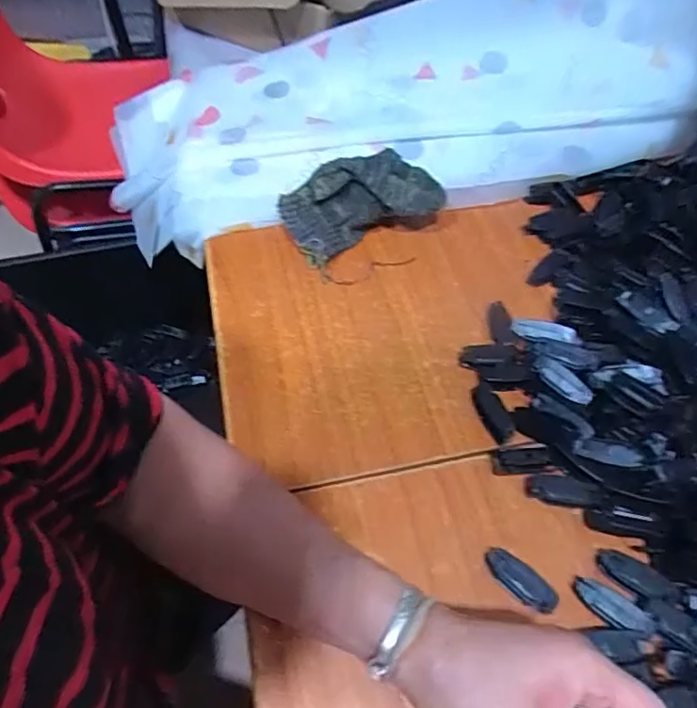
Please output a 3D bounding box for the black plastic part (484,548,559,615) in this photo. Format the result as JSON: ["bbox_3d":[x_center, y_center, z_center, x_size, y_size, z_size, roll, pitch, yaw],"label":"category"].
[{"bbox_3d":[0.112,0.147,0.358,0.019,0.008,0.051,-38,52,-24],"label":"black plastic part"}]

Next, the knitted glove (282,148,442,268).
[{"bbox_3d":[0.014,-0.140,0.519,0.147,0.073,0.064,-15,57,-12],"label":"knitted glove"}]

